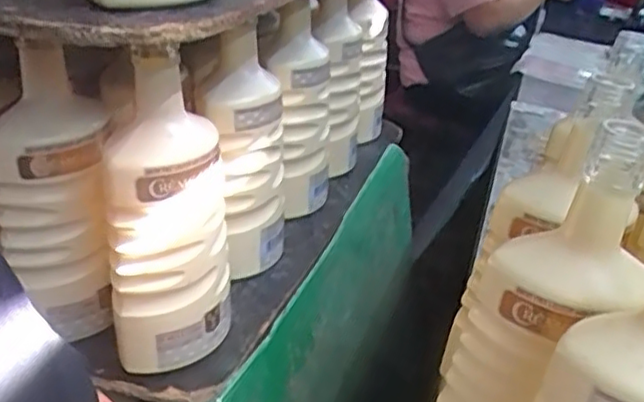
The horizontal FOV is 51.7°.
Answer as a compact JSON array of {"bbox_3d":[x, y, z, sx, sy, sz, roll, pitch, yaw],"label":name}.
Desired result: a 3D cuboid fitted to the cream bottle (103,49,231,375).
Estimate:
[{"bbox_3d":[-0.105,0.017,0.459,0.068,0.208,0.076,5,28,5],"label":"cream bottle"}]

